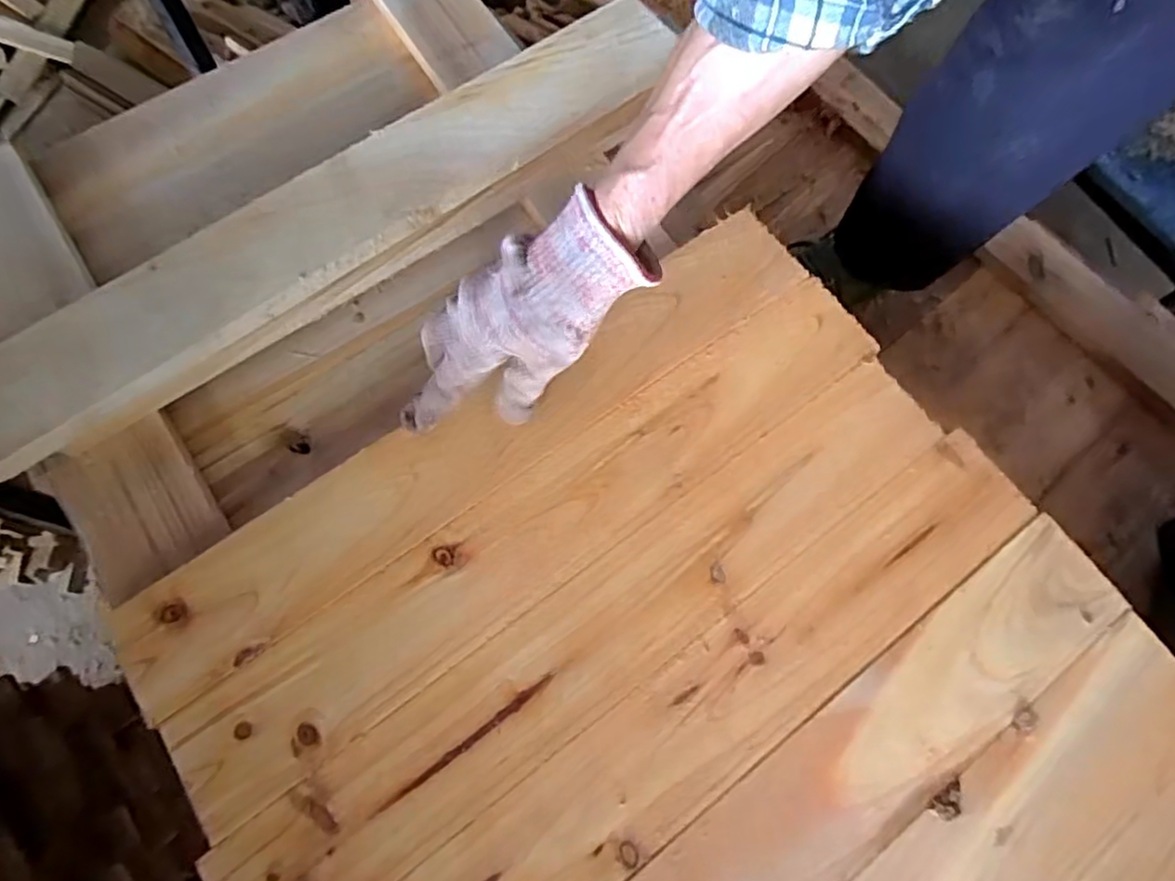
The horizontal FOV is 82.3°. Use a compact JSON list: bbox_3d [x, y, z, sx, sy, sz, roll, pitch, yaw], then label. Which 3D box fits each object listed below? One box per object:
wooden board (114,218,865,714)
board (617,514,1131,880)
[{"bbox_3d":[-0.048,0.004,0.429,0.486,0.010,0.124,-30,73,-12],"label":"wooden board"},{"bbox_3d":[0.116,0.205,0.363,0.469,0.011,0.075,-34,74,-13],"label":"board"}]

